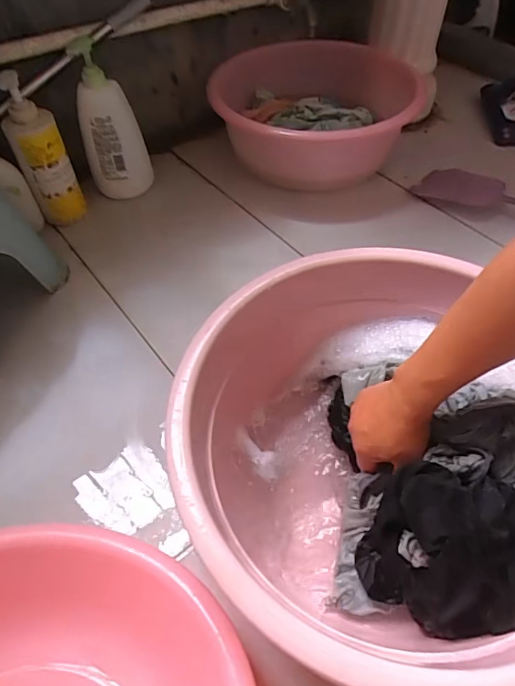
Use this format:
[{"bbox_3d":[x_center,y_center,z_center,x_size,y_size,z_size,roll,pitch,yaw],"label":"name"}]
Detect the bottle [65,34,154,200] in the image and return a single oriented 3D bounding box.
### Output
[{"bbox_3d":[-0.257,-0.377,0.826,0.098,0.243,0.075,4,54,4],"label":"bottle"}]

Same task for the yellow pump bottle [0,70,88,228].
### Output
[{"bbox_3d":[-0.355,-0.307,0.777,0.082,0.233,0.059,-25,57,-16],"label":"yellow pump bottle"}]

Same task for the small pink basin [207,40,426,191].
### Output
[{"bbox_3d":[0.120,-0.452,0.942,0.415,0.147,0.362,0,54,1],"label":"small pink basin"}]

